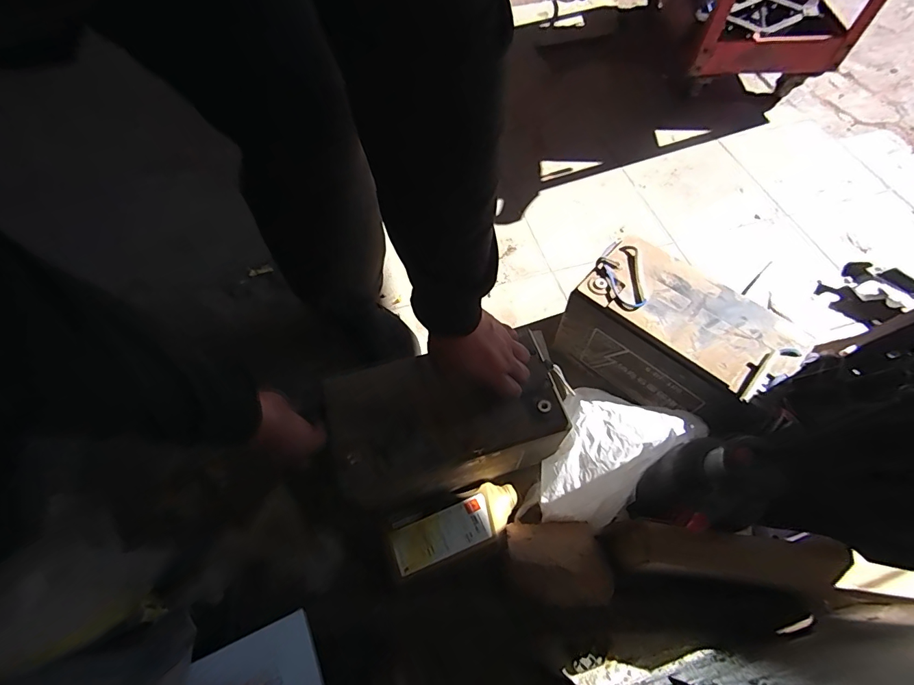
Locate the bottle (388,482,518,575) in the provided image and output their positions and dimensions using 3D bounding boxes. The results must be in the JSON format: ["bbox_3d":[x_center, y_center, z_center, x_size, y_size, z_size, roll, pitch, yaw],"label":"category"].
[{"bbox_3d":[0.000,0.284,0.667,0.207,0.070,0.086,-23,62,-12],"label":"bottle"}]

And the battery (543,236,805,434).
[{"bbox_3d":[0.350,-0.001,0.733,0.303,0.191,0.169,38,67,20],"label":"battery"}]

